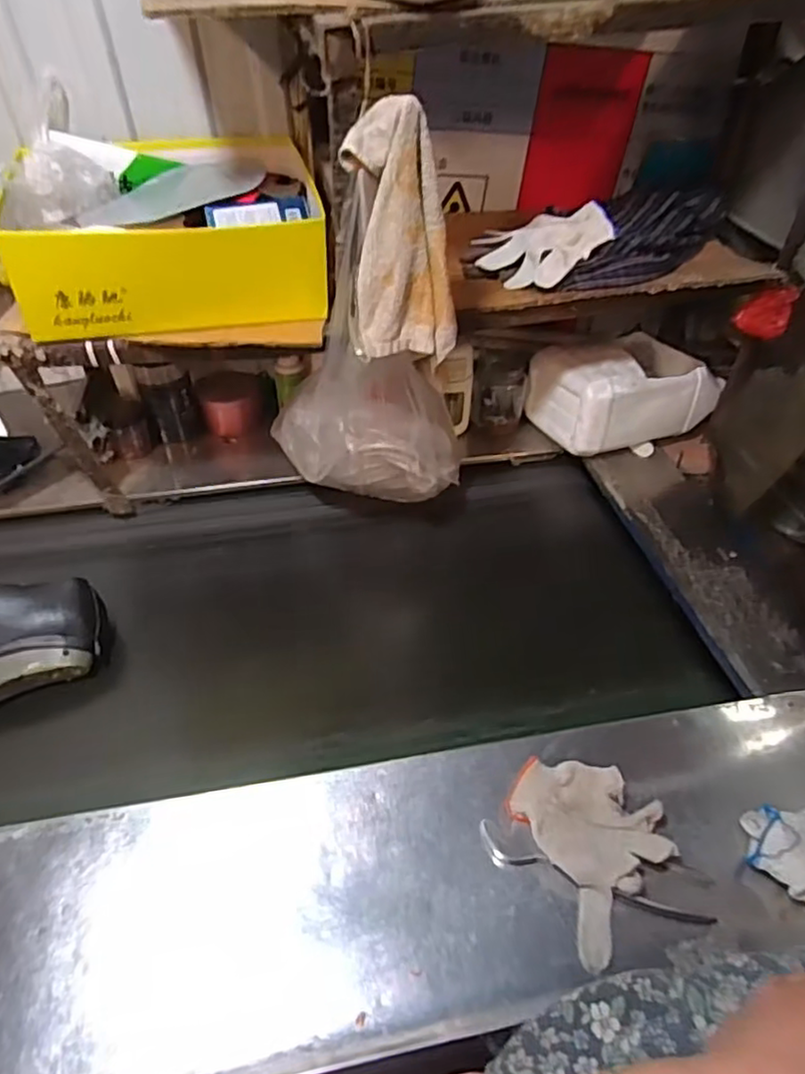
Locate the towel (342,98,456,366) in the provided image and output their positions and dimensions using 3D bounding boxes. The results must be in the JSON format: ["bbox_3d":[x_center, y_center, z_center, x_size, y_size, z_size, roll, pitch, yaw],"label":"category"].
[{"bbox_3d":[0.001,-0.294,0.648,0.109,0.212,0.058,-4,44,-5],"label":"towel"}]

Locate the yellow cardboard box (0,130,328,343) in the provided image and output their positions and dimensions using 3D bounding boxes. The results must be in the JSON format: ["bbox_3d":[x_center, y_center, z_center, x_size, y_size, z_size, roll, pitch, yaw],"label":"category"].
[{"bbox_3d":[-0.276,-0.360,0.782,0.336,0.134,0.278,-10,45,-11],"label":"yellow cardboard box"}]

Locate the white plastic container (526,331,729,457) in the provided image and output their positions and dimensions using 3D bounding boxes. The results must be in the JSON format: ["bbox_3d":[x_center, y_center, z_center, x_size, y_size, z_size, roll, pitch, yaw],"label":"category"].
[{"bbox_3d":[0.355,-0.228,1.052,0.253,0.151,0.157,-16,46,-17],"label":"white plastic container"}]

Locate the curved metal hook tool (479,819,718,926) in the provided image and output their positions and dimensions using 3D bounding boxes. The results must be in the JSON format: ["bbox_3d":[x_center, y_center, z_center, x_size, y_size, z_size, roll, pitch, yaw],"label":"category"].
[{"bbox_3d":[0.163,0.294,0.559,0.204,0.016,0.028,17,46,16],"label":"curved metal hook tool"}]

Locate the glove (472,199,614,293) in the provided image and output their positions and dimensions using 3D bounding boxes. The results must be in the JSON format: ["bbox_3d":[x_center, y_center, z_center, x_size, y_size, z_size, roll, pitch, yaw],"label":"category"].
[{"bbox_3d":[0.185,-0.371,0.838,0.166,0.026,0.112,-18,68,9],"label":"glove"}]

